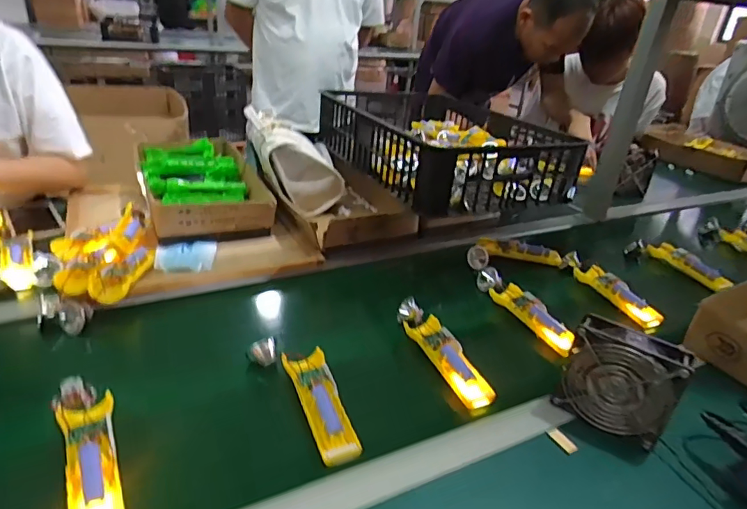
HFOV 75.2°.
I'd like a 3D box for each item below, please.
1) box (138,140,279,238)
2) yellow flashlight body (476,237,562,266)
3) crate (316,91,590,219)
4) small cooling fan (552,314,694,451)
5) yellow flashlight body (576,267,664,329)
[{"bbox_3d":[-0.362,-0.140,1.027,0.224,0.087,0.405,-9,31,-27],"label":"box"},{"bbox_3d":[0.281,-0.009,0.945,0.157,0.026,0.046,8,27,4],"label":"yellow flashlight body"},{"bbox_3d":[0.135,-0.260,1.119,0.383,0.120,0.561,-6,29,-23],"label":"crate"},{"bbox_3d":[0.282,0.149,0.563,0.116,0.127,0.042,23,31,29],"label":"small cooling fan"},{"bbox_3d":[0.414,0.065,0.827,0.029,0.040,0.163,-5,29,-22],"label":"yellow flashlight body"}]

